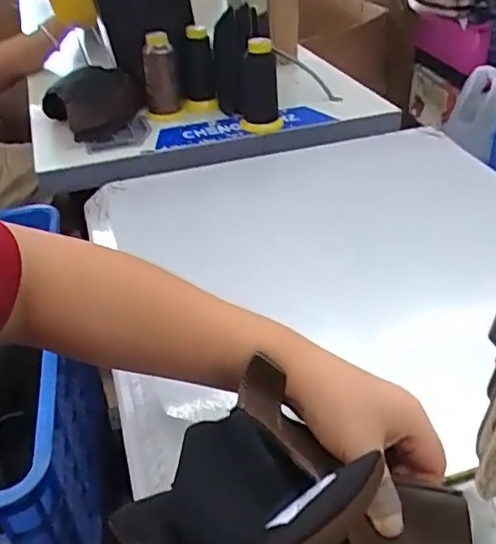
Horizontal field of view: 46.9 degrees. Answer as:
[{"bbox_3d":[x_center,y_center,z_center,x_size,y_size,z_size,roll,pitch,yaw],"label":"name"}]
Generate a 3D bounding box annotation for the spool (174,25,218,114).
[{"bbox_3d":[-0.077,-0.297,0.837,0.048,0.114,0.052,-10,38,-10],"label":"spool"}]

